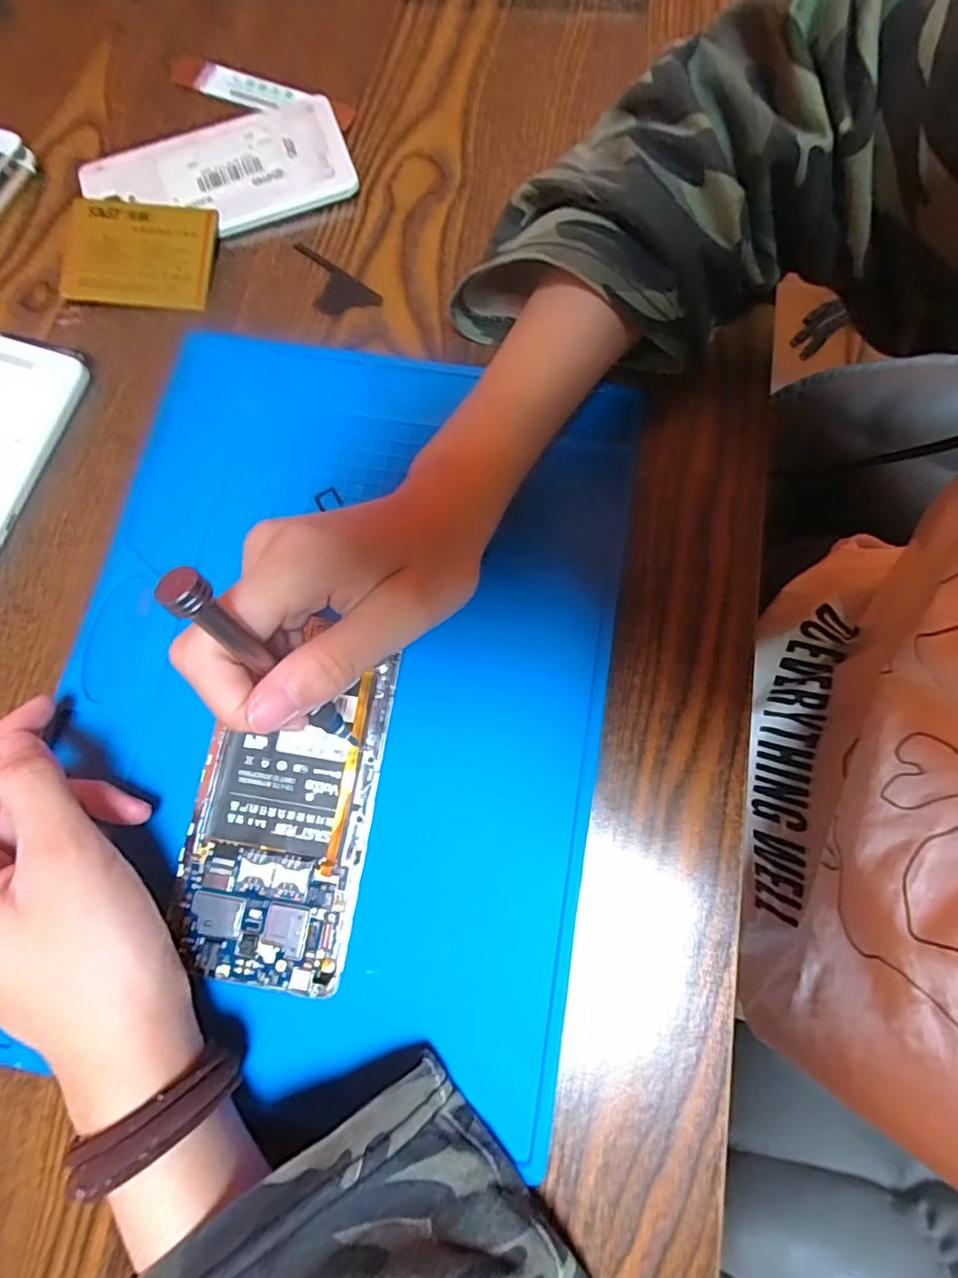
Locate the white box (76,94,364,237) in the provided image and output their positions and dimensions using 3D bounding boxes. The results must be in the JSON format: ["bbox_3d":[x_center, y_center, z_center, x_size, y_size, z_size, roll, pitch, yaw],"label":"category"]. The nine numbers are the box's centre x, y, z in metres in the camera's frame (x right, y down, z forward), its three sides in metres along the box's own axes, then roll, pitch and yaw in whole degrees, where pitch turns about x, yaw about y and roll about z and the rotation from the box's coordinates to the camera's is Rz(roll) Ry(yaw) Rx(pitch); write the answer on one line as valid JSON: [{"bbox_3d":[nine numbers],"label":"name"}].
[{"bbox_3d":[-0.141,-0.251,0.312,0.138,0.008,0.071,-19,77,-4],"label":"white box"}]

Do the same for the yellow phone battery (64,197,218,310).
[{"bbox_3d":[-0.175,-0.199,0.298,0.075,0.004,0.057,4,85,0],"label":"yellow phone battery"}]

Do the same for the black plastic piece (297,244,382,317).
[{"bbox_3d":[-0.079,-0.183,0.297,0.059,0.004,0.024,38,79,9],"label":"black plastic piece"}]

